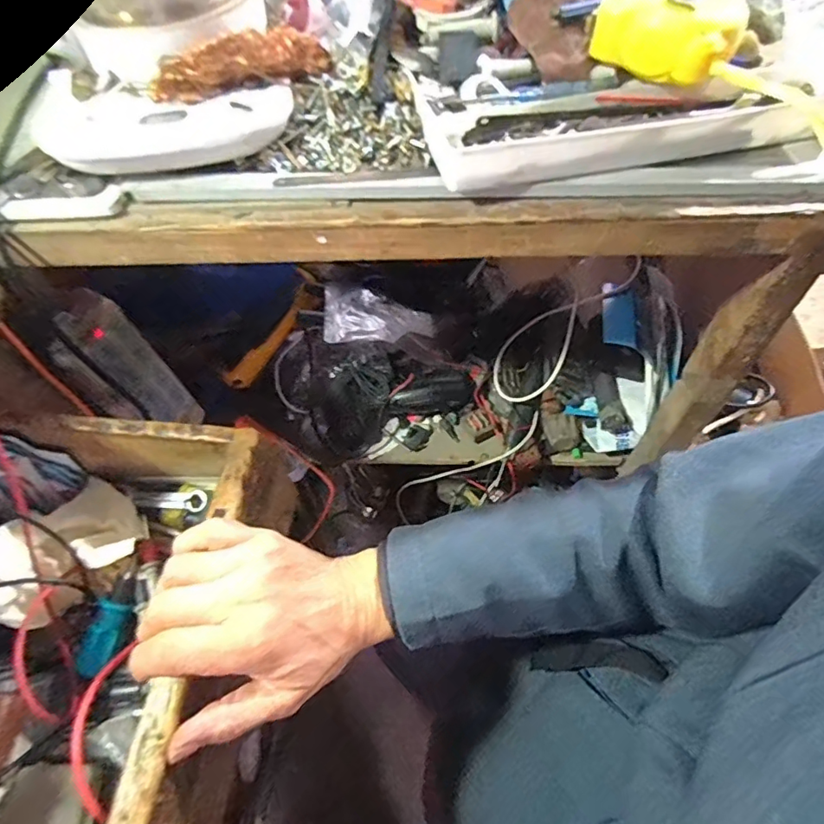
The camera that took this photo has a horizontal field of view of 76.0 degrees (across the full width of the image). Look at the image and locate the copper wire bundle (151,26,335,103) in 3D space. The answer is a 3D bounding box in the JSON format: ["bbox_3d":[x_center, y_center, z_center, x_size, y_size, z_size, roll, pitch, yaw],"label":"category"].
[{"bbox_3d":[-0.119,-0.241,0.361,0.121,0.026,0.025,-21,59,-10],"label":"copper wire bundle"}]

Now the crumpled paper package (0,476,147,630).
[{"bbox_3d":[-0.263,0.099,0.393,0.105,0.044,0.092,-34,63,-18],"label":"crumpled paper package"}]

